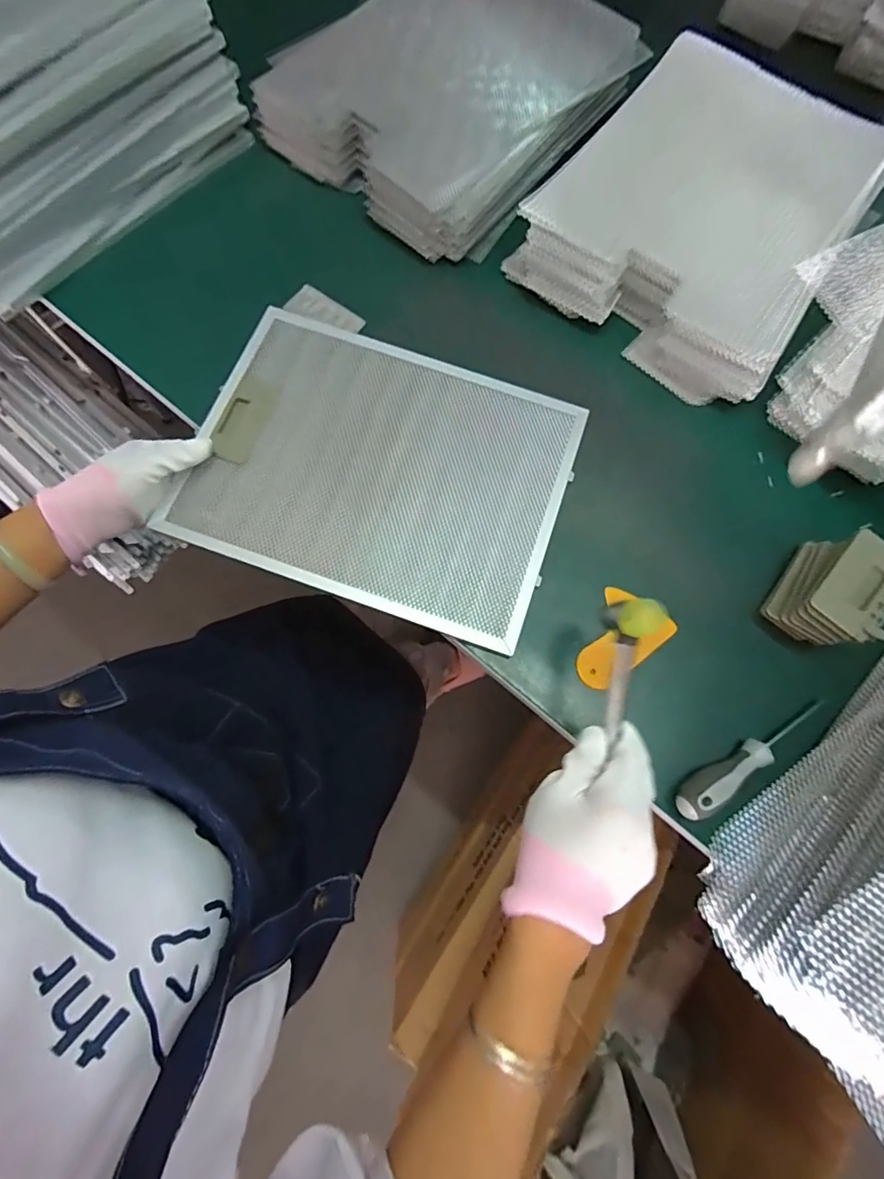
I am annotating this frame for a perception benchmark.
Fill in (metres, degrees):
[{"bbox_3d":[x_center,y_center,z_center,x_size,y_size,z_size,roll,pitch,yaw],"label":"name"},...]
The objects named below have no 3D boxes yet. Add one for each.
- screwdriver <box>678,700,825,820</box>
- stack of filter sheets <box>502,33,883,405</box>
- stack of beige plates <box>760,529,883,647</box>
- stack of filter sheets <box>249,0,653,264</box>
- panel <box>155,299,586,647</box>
[{"bbox_3d":[0.249,0.131,0.402,0.152,0.025,0.023,-33,78,-10],"label":"screwdriver"},{"bbox_3d":[0.265,-0.387,0.522,0.276,0.076,0.326,35,77,7],"label":"stack of filter sheets"},{"bbox_3d":[0.326,0.001,0.419,0.059,0.066,0.088,37,77,8],"label":"stack of beige plates"},{"bbox_3d":[0.018,-0.547,0.548,0.278,0.082,0.343,42,77,9],"label":"stack of filter sheets"},{"bbox_3d":[-0.056,-0.112,0.472,0.330,0.015,0.252,19,75,3],"label":"panel"}]

